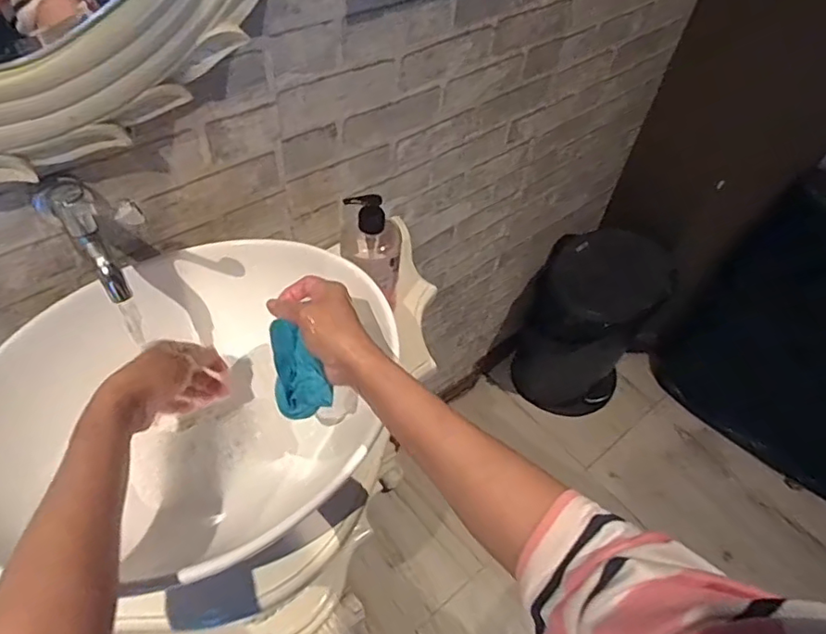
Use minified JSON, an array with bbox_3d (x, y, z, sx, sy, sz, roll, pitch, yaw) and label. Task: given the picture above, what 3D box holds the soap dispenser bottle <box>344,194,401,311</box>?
[{"bbox_3d":[-0.047,-0.076,0.675,0.066,0.172,0.093,5,52,-2],"label":"soap dispenser bottle"}]

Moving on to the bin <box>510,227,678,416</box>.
[{"bbox_3d":[0.442,0.029,1.470,0.295,0.464,0.273,29,55,16],"label":"bin"}]

